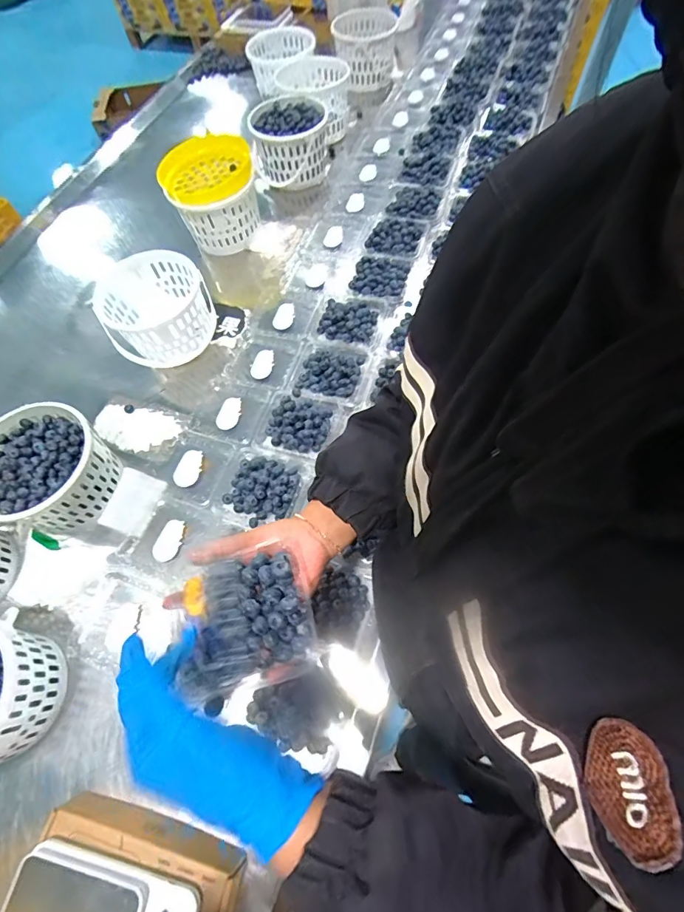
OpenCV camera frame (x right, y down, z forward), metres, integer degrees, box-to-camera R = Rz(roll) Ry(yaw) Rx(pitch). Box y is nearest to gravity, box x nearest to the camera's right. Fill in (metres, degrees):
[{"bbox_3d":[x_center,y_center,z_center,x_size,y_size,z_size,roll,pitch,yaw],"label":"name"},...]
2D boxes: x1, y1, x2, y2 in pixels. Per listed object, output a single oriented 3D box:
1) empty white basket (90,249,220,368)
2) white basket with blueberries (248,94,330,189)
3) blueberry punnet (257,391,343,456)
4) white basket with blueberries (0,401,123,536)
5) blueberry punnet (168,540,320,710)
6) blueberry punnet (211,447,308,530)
[{"bbox_3d":[-0.328,-0.258,0.747,0.179,0.103,0.158,-24,66,-9],"label":"empty white basket"},{"bbox_3d":[-0.115,-0.724,0.967,0.173,0.106,0.195,-6,64,-1],"label":"white basket with blueberries"},{"bbox_3d":[-0.069,-0.050,0.673,0.119,0.039,0.107,18,66,10],"label":"blueberry punnet"},{"bbox_3d":[-0.433,0.021,0.624,0.172,0.110,0.163,-1,64,2],"label":"white basket with blueberries"},{"bbox_3d":[-0.078,0.126,0.339,0.095,0.044,0.099,-17,65,-6],"label":"blueberry punnet"},{"bbox_3d":[-0.126,0.049,0.627,0.129,0.036,0.117,19,67,11],"label":"blueberry punnet"}]

